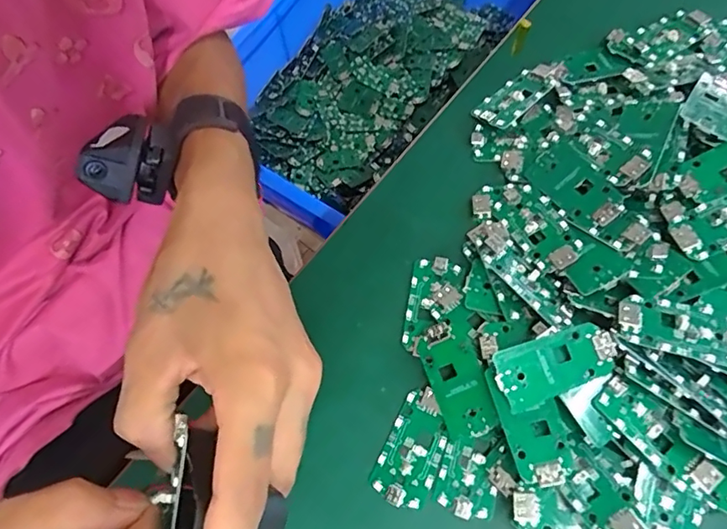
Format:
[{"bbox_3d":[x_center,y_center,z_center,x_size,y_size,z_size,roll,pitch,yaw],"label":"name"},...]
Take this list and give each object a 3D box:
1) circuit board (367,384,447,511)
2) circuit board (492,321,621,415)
[{"bbox_3d":[0.029,0.102,0.289,0.032,0.005,0.060,25,73,11],"label":"circuit board"},{"bbox_3d":[0.103,0.054,0.277,0.064,0.004,0.033,-17,85,-4],"label":"circuit board"}]

